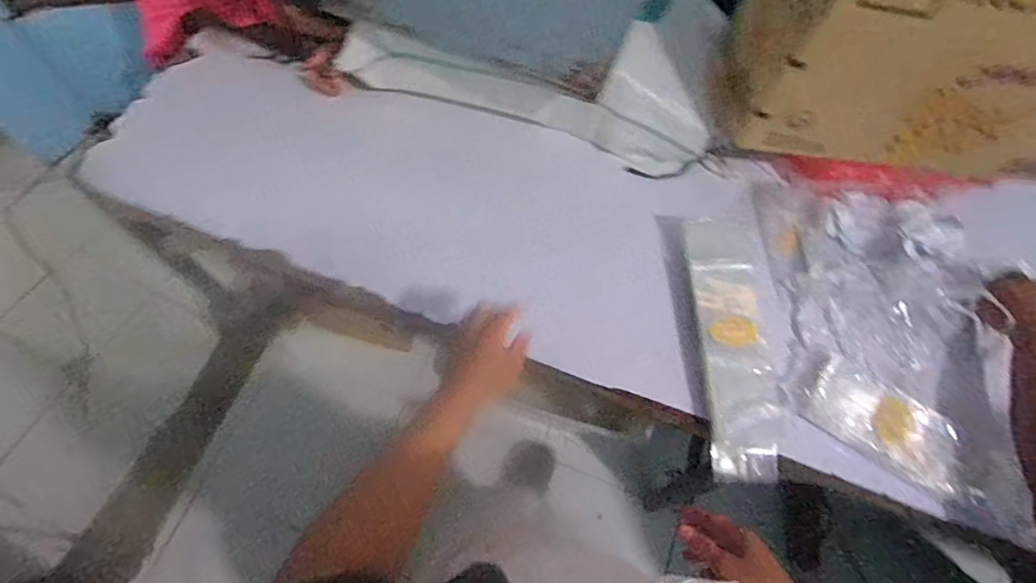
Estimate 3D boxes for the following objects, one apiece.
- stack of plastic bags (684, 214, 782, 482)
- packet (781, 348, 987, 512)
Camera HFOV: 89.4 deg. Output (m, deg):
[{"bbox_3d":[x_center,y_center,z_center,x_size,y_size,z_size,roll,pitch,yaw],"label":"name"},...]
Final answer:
[{"bbox_3d":[0.313,0.068,0.768,0.099,0.034,0.385,0,67,-1],"label":"stack of plastic bags"},{"bbox_3d":[0.501,0.184,0.712,0.264,0.024,0.104,37,71,13],"label":"packet"}]

